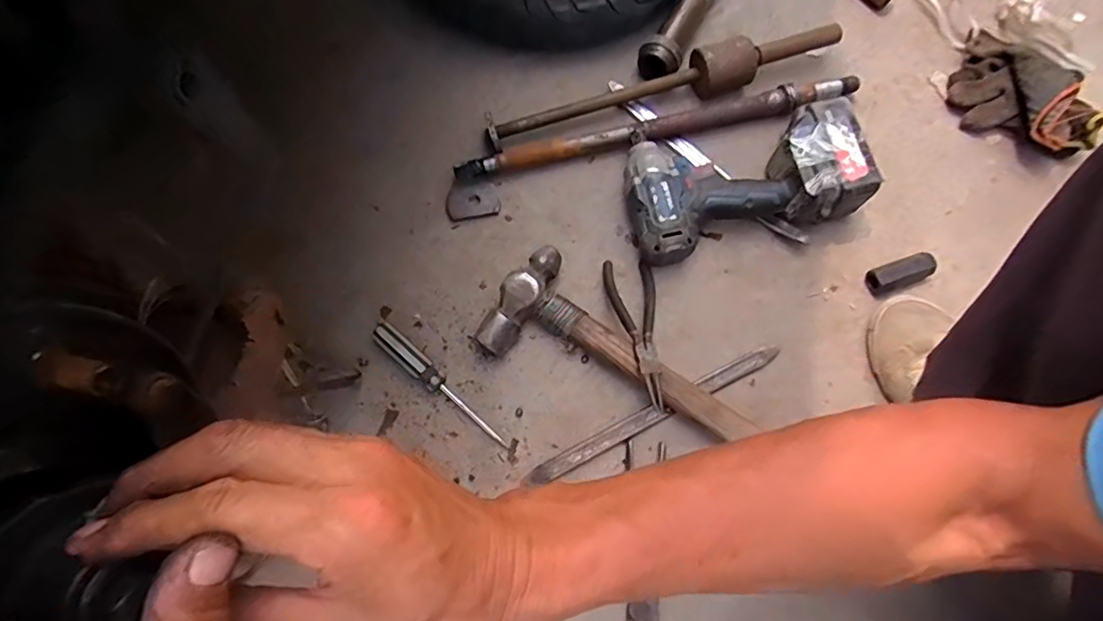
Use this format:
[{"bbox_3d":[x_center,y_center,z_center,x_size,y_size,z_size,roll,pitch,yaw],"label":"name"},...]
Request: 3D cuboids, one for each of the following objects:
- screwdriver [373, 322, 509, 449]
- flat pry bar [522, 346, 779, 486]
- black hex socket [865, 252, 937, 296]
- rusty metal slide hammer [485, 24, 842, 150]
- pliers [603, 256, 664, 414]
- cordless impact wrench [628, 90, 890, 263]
[{"bbox_3d":[-0.113,0.077,0.578,0.177,0.023,0.024,41,79,10],"label":"screwdriver"},{"bbox_3d":[0.104,0.105,0.574,0.285,0.013,0.018,-27,77,-6],"label":"flat pry bar"},{"bbox_3d":[0.369,-0.041,0.594,0.066,0.029,0.029,-22,76,9],"label":"black hex socket"},{"bbox_3d":[0.126,-0.267,0.647,0.415,0.055,0.073,-13,76,-3],"label":"rusty metal slide hammer"},{"bbox_3d":[0.085,0.020,0.574,0.054,0.026,0.155,2,59,-7],"label":"pliers"},{"bbox_3d":[0.200,-0.136,0.600,0.237,0.080,0.125,-12,76,-2],"label":"cordless impact wrench"}]

